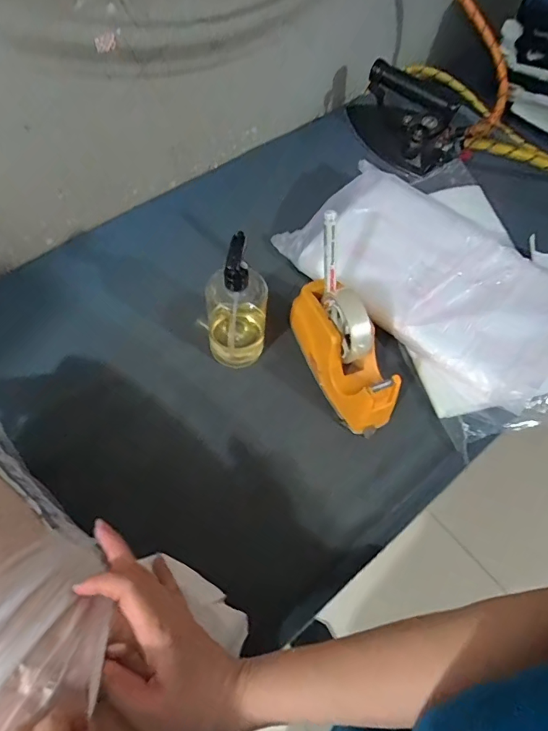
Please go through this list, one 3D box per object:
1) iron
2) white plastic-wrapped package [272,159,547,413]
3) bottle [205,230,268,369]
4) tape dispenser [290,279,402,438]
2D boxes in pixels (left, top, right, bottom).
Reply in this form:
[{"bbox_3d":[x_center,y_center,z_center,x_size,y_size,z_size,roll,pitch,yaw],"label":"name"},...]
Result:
[{"bbox_3d":[0.218,-0.418,0.764,0.198,0.129,0.121,21,64,8],"label":"iron"},{"bbox_3d":[0.229,-0.136,0.643,0.382,0.050,0.227,42,69,17],"label":"white plastic-wrapped package"},{"bbox_3d":[-0.045,-0.071,0.538,0.069,0.178,0.069,-5,63,-5],"label":"bottle"},{"bbox_3d":[0.085,-0.022,0.567,0.068,0.098,0.193,-24,66,-14],"label":"tape dispenser"}]

